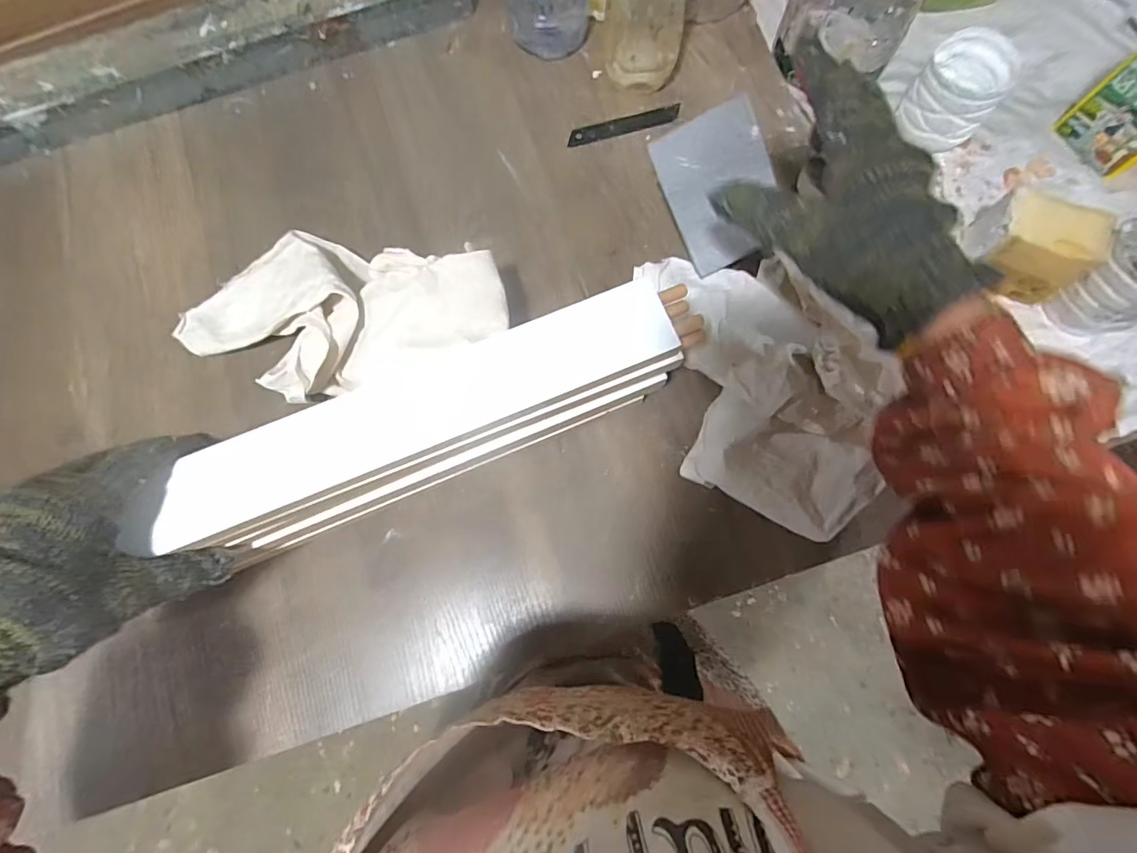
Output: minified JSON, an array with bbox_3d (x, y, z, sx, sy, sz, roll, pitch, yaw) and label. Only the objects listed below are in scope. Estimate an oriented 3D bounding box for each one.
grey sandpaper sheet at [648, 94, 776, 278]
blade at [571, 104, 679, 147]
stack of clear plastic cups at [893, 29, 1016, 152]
[{"bbox_3d":[0.105,-0.162,0.360,0.067,0.007,0.096,-23,114,17],"label":"grey sandpaper sheet"},{"bbox_3d":[0.047,-0.256,0.441,0.095,0.006,0.016,-15,79,-2],"label":"blade"},{"bbox_3d":[0.303,-0.262,0.411,0.060,0.055,0.068,35,81,8],"label":"stack of clear plastic cups"}]

